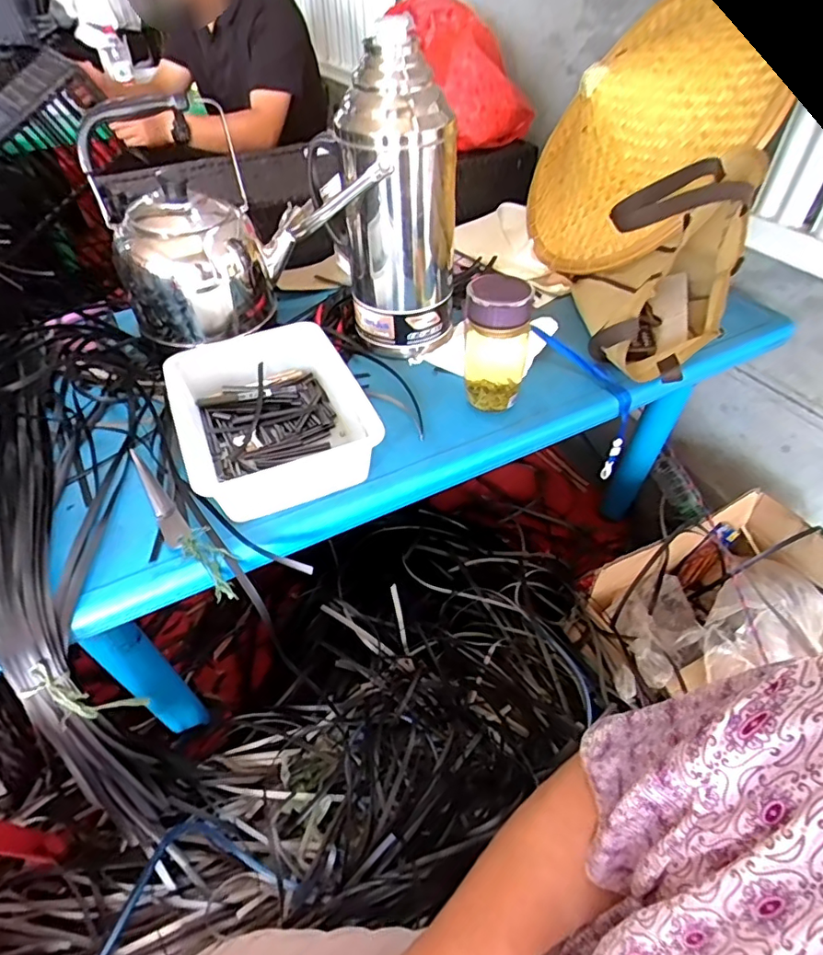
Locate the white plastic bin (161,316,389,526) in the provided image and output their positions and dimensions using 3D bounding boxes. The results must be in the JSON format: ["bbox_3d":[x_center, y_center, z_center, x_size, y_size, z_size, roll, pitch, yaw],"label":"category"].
[{"bbox_3d":[-0.181,-0.086,0.666,0.209,0.072,0.259,-18,49,-16],"label":"white plastic bin"}]

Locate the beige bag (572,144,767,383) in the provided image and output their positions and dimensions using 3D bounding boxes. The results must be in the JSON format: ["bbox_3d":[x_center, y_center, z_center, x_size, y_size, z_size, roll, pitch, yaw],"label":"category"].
[{"bbox_3d":[0.335,-0.300,0.727,0.190,0.213,0.305,17,49,16],"label":"beige bag"}]

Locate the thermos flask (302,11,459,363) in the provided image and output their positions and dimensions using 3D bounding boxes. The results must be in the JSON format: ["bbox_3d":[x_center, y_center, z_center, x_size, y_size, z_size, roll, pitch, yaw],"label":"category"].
[{"bbox_3d":[-0.039,-0.342,0.712,0.197,0.351,0.123,-9,47,-8],"label":"thermos flask"}]

